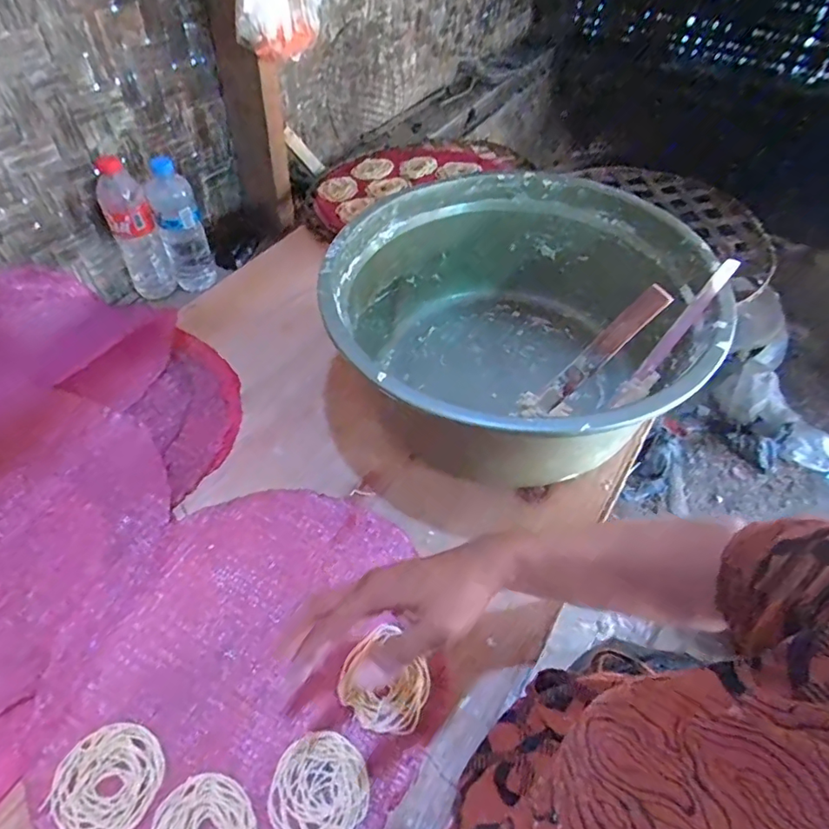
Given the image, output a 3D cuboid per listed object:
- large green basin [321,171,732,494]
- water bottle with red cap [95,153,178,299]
[{"bbox_3d":[0.104,-0.107,0.622,0.381,0.214,0.394,1,50,-1],"label":"large green basin"},{"bbox_3d":[-0.443,-0.287,0.858,0.065,0.212,0.064,38,59,26],"label":"water bottle with red cap"}]

